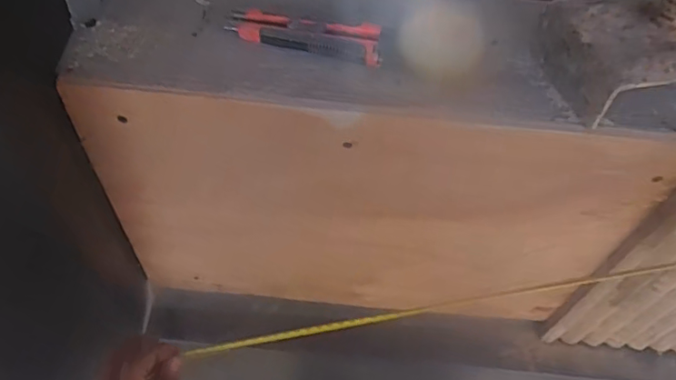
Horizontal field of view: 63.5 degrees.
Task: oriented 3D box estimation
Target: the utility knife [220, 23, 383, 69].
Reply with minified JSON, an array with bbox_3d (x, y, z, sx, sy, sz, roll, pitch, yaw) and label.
[{"bbox_3d":[-0.029,-0.123,0.451,0.131,0.016,0.015,16,55,6],"label":"utility knife"}]

